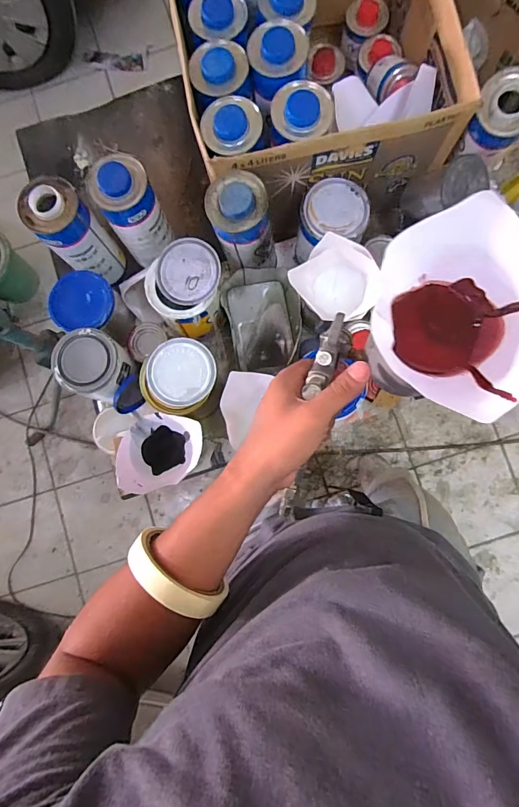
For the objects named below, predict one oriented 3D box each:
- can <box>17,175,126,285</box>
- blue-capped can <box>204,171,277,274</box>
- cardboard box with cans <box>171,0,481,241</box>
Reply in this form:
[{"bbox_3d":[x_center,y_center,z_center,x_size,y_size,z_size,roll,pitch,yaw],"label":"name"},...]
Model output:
[{"bbox_3d":[-0.281,-0.261,0.628,0.085,0.181,0.084,-38,84,-1],"label":"can"},{"bbox_3d":[-0.024,-0.265,0.613,0.084,0.170,0.089,0,84,3],"label":"blue-capped can"},{"bbox_3d":[0.075,-0.542,0.626,0.379,0.200,0.424,-13,84,2],"label":"cardboard box with cans"}]

